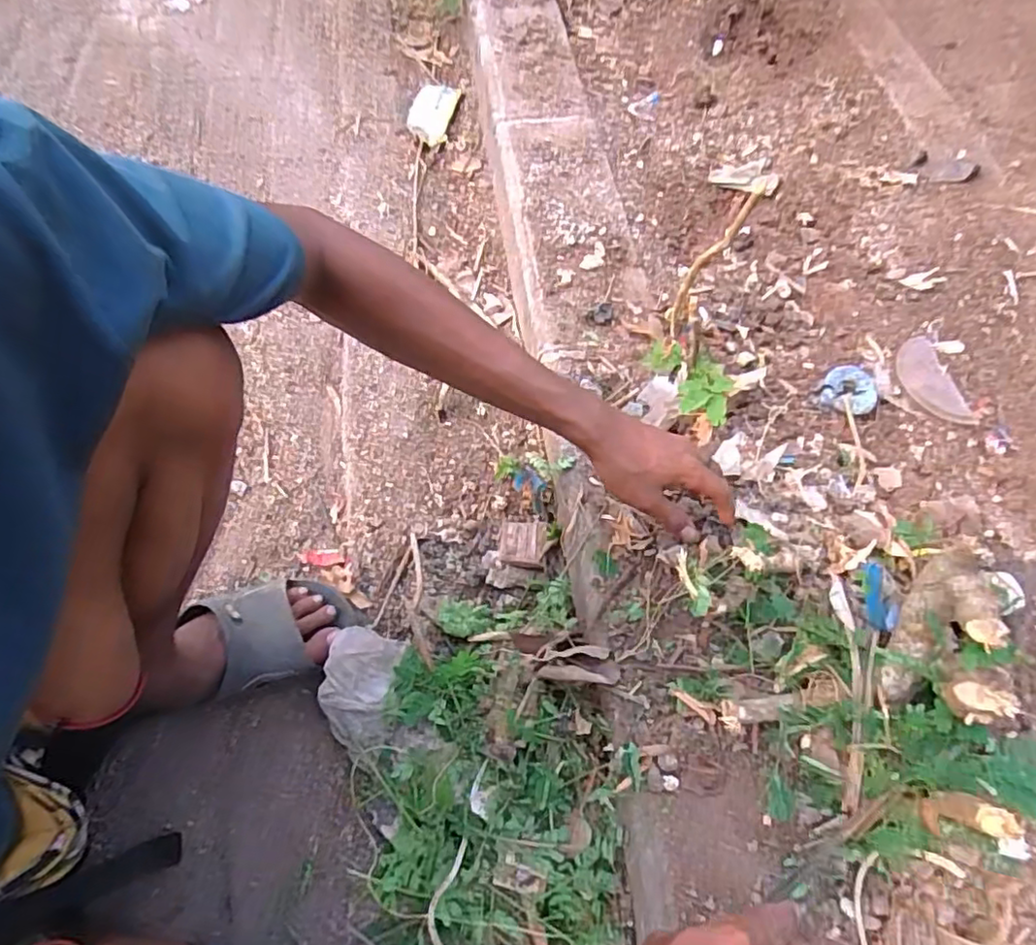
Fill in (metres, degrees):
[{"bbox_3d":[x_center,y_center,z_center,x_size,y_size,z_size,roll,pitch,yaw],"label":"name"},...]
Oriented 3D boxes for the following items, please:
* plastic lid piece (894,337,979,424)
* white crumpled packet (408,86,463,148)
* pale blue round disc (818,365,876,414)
[{"bbox_3d":[0.458,-0.101,0.688,0.061,0.006,0.113,-13,65,-7],"label":"plastic lid piece"},{"bbox_3d":[-0.154,-0.621,1.067,0.073,0.015,0.150,13,65,3],"label":"white crumpled packet"},{"bbox_3d":[0.360,-0.090,0.665,0.057,0.010,0.050,20,89,7],"label":"pale blue round disc"}]

